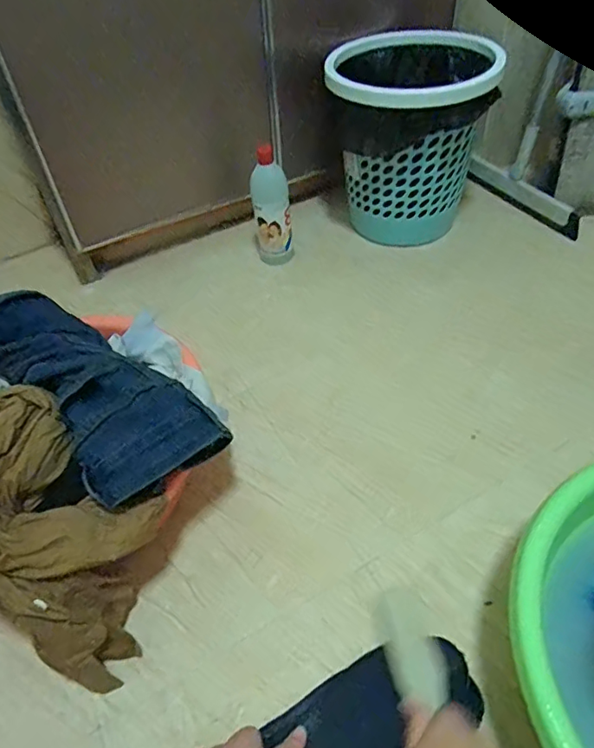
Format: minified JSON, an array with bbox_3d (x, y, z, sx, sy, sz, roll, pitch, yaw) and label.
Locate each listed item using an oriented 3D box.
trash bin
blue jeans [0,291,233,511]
[{"bbox_3d":[0.192,-0.406,0.918,0.255,0.277,0.227,2,50,9],"label":"trash bin"},{"bbox_3d":[-0.240,0.005,0.558,0.339,0.076,0.135,29,56,27],"label":"blue jeans"}]

